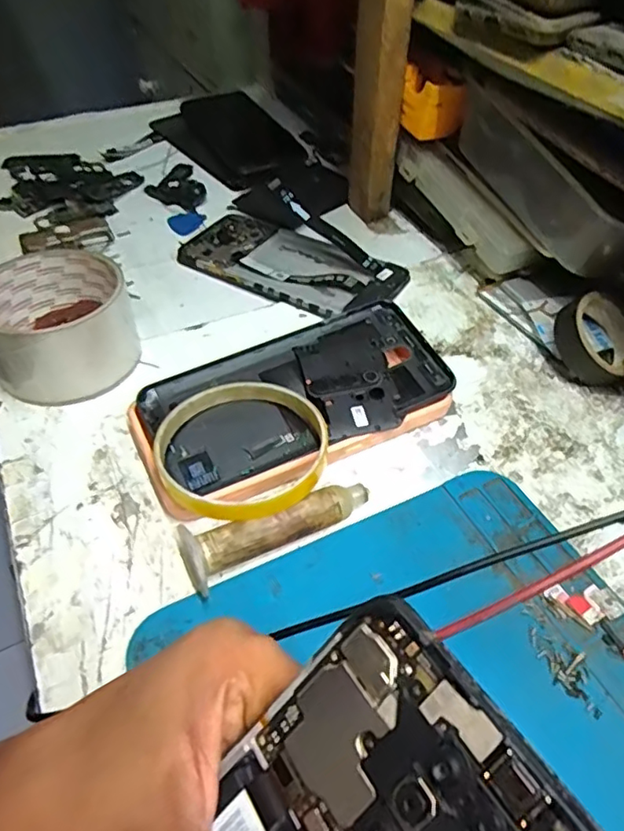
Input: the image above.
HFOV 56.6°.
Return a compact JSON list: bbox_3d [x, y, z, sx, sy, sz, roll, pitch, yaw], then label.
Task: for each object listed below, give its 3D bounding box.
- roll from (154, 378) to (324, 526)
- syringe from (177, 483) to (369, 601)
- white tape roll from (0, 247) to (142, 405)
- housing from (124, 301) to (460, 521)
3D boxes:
[{"bbox_3d":[-0.034,0.015,0.281,0.080,0.017,0.083,0,48,-1],"label":"roll"},{"bbox_3d":[-0.015,0.049,0.261,0.088,0.023,0.026,-25,54,-22],"label":"syringe"},{"bbox_3d":[-0.145,-0.052,0.334,0.079,0.051,0.080,0,48,-1],"label":"white tape roll"},{"bbox_3d":[-0.007,-0.009,0.312,0.166,0.015,0.085,-24,60,-16],"label":"housing"}]

